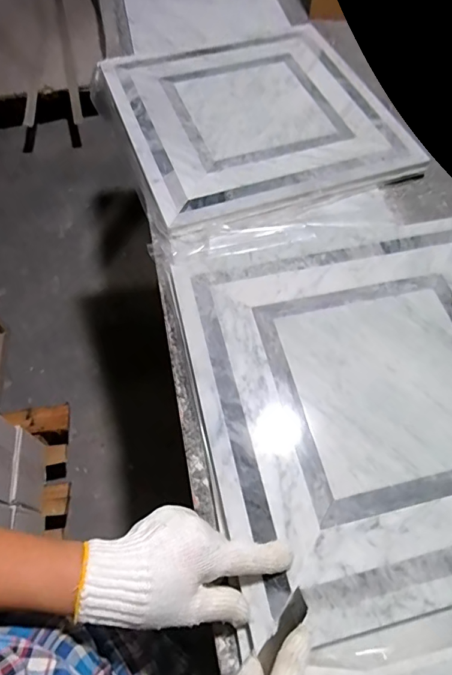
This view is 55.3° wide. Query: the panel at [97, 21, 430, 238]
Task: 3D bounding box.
[{"bbox_3d":[0.043,-0.367,0.689,0.409,0.021,0.425,-17,62,-13],"label":"panel"}]

